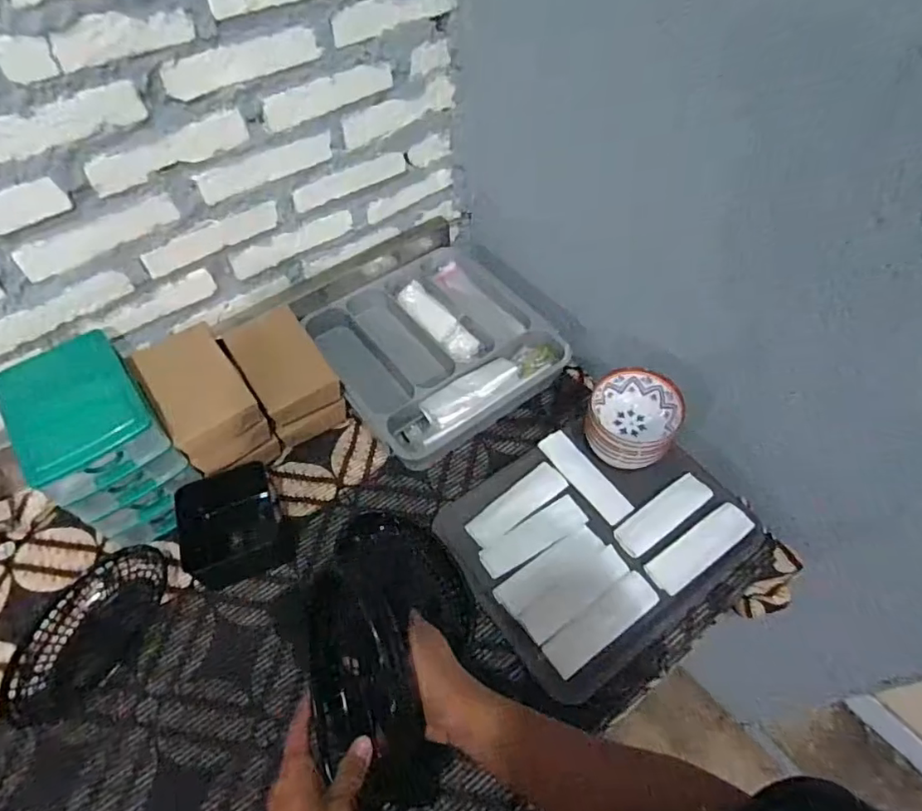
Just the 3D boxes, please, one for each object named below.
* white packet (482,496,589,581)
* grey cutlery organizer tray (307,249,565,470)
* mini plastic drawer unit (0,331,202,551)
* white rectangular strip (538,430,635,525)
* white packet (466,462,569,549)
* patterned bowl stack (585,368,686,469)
[{"bbox_3d":[0.094,0.171,0.722,0.149,0.008,0.045,-27,59,-16],"label":"white packet"},{"bbox_3d":[-0.041,-0.107,0.901,0.335,0.050,0.348,-33,61,-20],"label":"grey cutlery organizer tray"},{"bbox_3d":[-0.449,0.051,0.710,0.131,0.206,0.187,-33,61,-20],"label":"mini plastic drawer unit"},{"bbox_3d":[0.174,0.097,0.776,0.040,0.010,0.153,-32,60,-19],"label":"white rectangular strip"},{"bbox_3d":[0.075,0.133,0.750,0.150,0.008,0.050,-32,60,-19],"label":"white packet"},{"bbox_3d":[0.235,0.020,0.763,0.122,0.095,0.103,36,63,23],"label":"patterned bowl stack"}]

